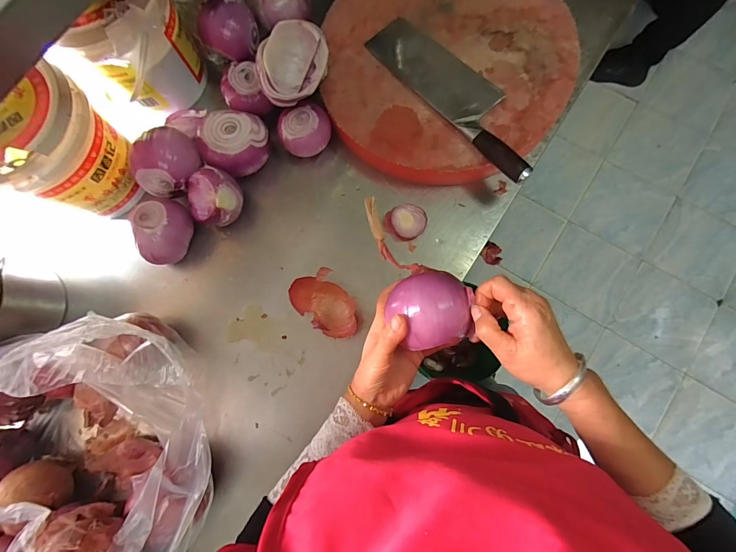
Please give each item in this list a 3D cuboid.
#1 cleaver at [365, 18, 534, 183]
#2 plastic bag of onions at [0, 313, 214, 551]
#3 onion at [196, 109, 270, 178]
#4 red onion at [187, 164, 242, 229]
[{"bbox_3d":[0.137,-0.287,0.535,0.098,0.036,0.344,-39,82,-3],"label":"cleaver"},{"bbox_3d":[-0.367,0.223,0.431,0.333,0.217,0.351,11,80,6],"label":"plastic bag of onions"},{"bbox_3d":[-0.217,-0.215,0.578,0.107,0.075,0.102,16,81,7],"label":"onion"},{"bbox_3d":[-0.242,-0.122,0.560,0.081,0.080,0.083,19,81,7],"label":"red onion"}]

